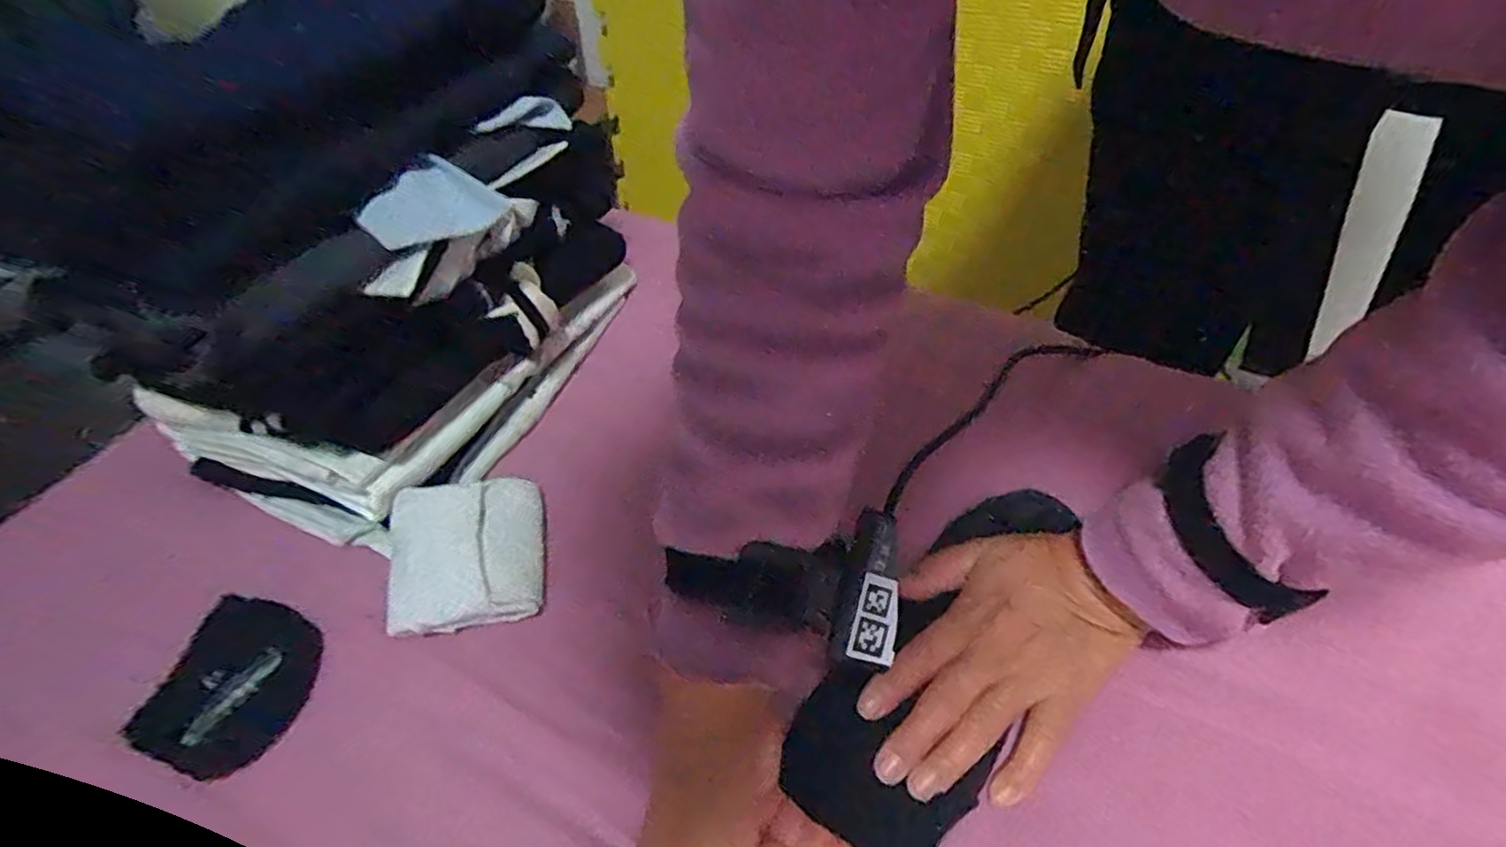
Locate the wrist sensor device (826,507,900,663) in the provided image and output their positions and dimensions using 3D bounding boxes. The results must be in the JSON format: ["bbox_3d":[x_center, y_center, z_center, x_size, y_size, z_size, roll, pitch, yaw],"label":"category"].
[{"bbox_3d":[0.052,0.073,0.310,0.025,0.009,0.064,5,80,10],"label":"wrist sensor device"}]

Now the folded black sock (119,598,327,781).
[{"bbox_3d":[-0.267,0.135,0.359,0.065,0.031,0.081,13,51,15],"label":"folded black sock"}]

